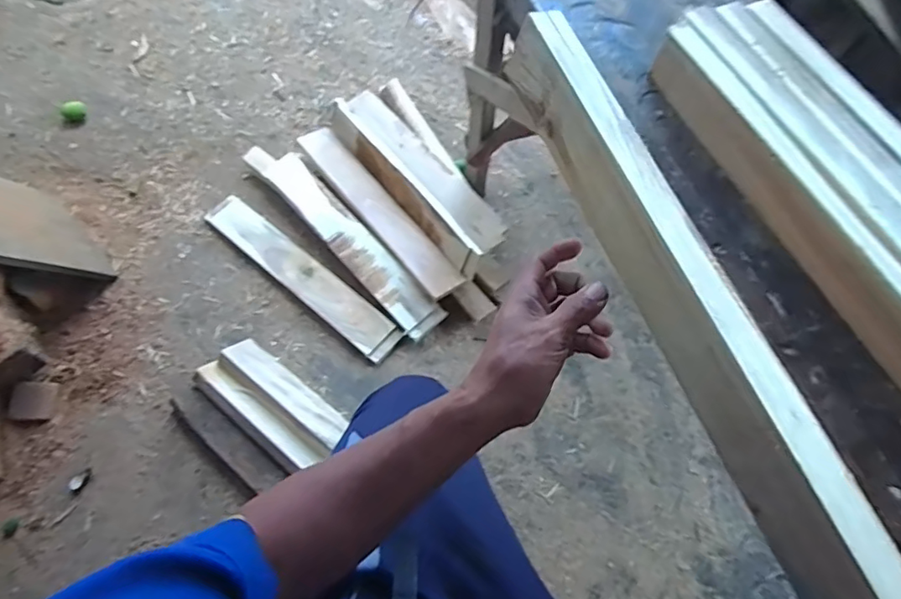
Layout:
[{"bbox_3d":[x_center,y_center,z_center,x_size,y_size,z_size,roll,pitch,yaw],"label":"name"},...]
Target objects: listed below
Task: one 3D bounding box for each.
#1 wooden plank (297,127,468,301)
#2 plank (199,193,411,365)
[{"bbox_3d":[-0.142,-0.175,1.023,0.070,0.022,0.458,-34,66,-16],"label":"wooden plank"},{"bbox_3d":[-0.276,-0.052,0.997,0.461,0.022,0.071,37,72,18],"label":"plank"}]

